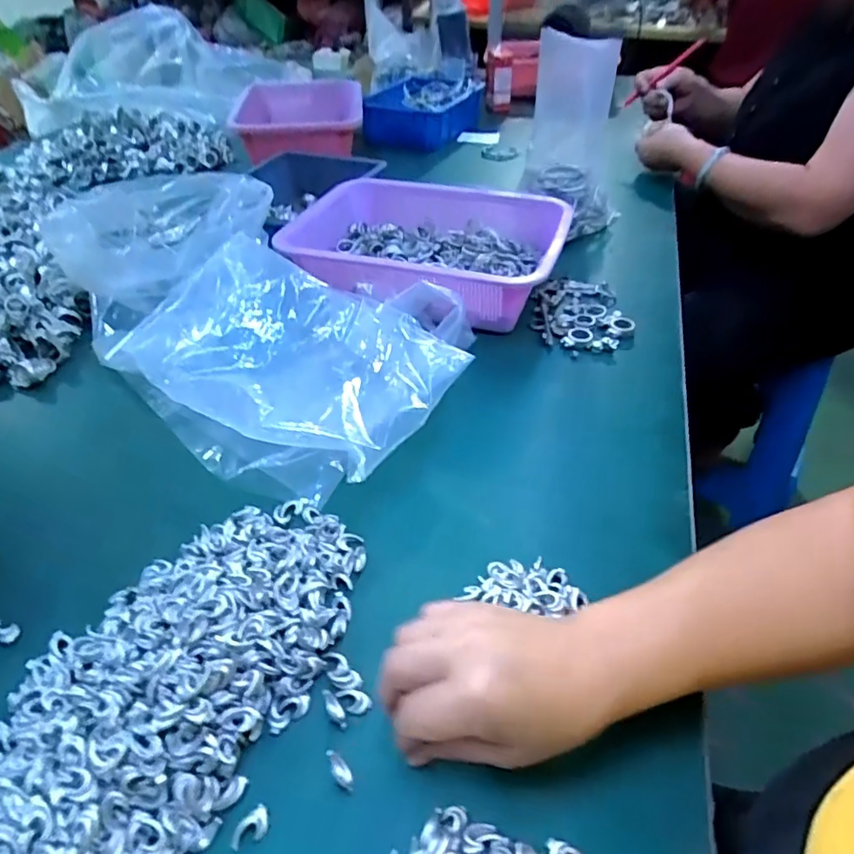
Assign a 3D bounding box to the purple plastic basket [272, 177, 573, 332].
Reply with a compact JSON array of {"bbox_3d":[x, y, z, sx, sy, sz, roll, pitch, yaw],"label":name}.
[{"bbox_3d":[-0.013,-0.202,0.637,0.302,0.074,0.191,11,44,13],"label":"purple plastic basket"}]

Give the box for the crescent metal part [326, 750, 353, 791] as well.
[{"bbox_3d":[-0.046,0.181,0.302,0.009,0.005,0.022,-32,52,-31],"label":"crescent metal part"}]

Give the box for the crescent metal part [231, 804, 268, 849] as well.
[{"bbox_3d":[-0.087,0.201,0.286,0.013,0.004,0.021,32,50,29],"label":"crescent metal part"}]

